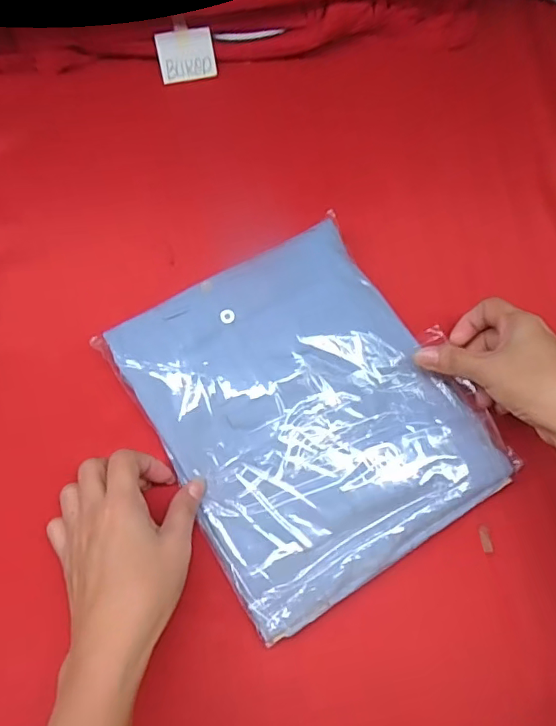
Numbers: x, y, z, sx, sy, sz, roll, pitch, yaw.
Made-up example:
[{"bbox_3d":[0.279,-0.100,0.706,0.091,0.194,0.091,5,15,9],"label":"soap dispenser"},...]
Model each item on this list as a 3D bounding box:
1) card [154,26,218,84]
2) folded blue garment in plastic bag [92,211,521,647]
[{"bbox_3d":[-0.090,-0.300,0.501,0.053,0.042,0.004,-11,31,-3],"label":"card"},{"bbox_3d":[0.022,0.030,0.376,0.210,0.024,0.244,-29,74,-11],"label":"folded blue garment in plastic bag"}]

